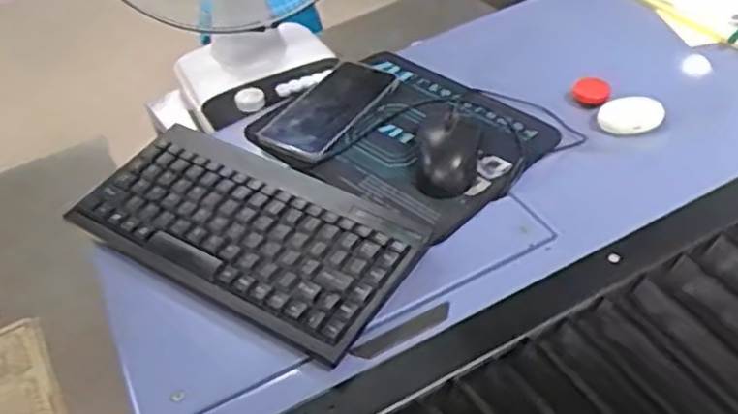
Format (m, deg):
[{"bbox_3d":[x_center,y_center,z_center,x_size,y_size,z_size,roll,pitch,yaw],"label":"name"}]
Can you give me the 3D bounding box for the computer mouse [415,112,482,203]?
[{"bbox_3d":[0.074,-0.059,0.669,0.056,0.036,0.110,-2,43,4],"label":"computer mouse"}]

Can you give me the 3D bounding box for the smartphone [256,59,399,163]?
[{"bbox_3d":[-0.040,-0.104,0.744,0.075,0.014,0.164,27,49,20],"label":"smartphone"}]

